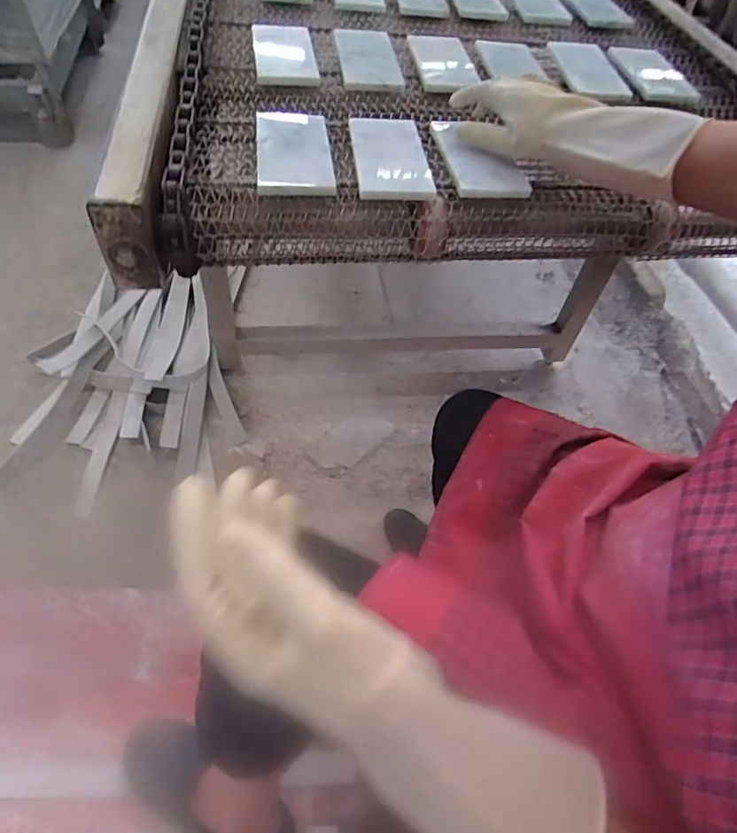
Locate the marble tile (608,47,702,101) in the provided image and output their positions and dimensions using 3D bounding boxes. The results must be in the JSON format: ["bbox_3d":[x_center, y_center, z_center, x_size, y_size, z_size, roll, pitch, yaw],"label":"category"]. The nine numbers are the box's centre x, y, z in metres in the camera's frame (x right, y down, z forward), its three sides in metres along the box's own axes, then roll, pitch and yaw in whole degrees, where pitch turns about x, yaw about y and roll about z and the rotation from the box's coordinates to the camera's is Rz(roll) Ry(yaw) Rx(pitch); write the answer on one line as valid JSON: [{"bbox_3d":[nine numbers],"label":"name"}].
[{"bbox_3d":[0.423,-0.518,0.790,0.095,0.016,0.167,-4,53,-8],"label":"marble tile"}]

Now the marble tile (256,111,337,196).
[{"bbox_3d":[-0.080,-0.284,0.561,0.076,0.015,0.159,-3,53,-8],"label":"marble tile"}]

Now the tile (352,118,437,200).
[{"bbox_3d":[0.024,-0.288,0.575,0.081,0.013,0.162,-1,53,-6],"label":"tile"}]

